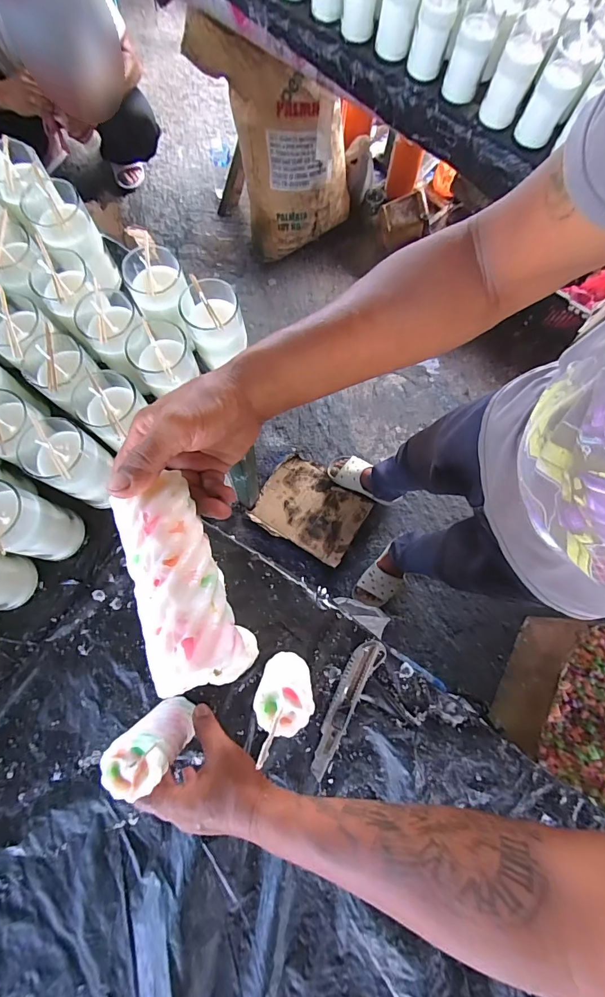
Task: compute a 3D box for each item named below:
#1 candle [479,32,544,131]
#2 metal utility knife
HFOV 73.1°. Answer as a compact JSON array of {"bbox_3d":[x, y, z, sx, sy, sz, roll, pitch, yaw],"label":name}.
[{"bbox_3d":[0.376,-0.753,0.739,0.063,0.104,0.063,24,76,3],"label":"candle"},{"bbox_3d":[0.049,0.245,0.485,0.032,0.014,0.163,29,79,5],"label":"metal utility knife"}]

